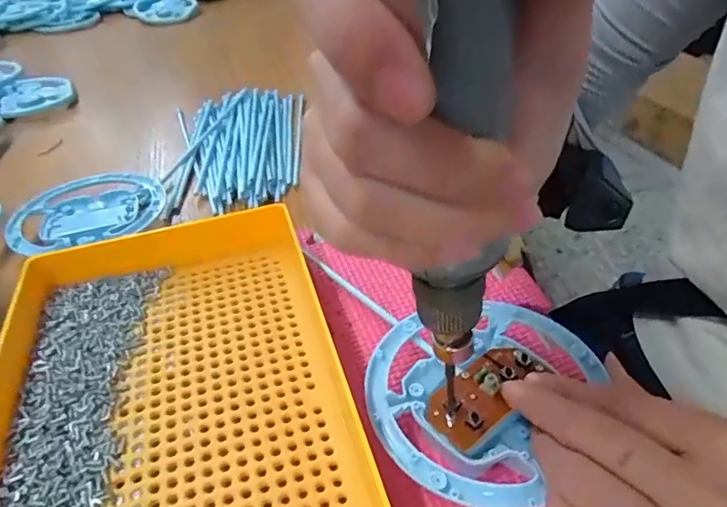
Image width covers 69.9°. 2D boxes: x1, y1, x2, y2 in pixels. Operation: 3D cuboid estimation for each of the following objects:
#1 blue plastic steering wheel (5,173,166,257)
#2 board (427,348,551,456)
[{"bbox_3d":[-0.200,-0.030,0.384,0.102,0.015,0.091,-15,40,-15],"label":"blue plastic steering wheel"},{"bbox_3d":[0.053,0.059,0.229,0.057,0.008,0.030,-29,47,-29],"label":"board"}]

